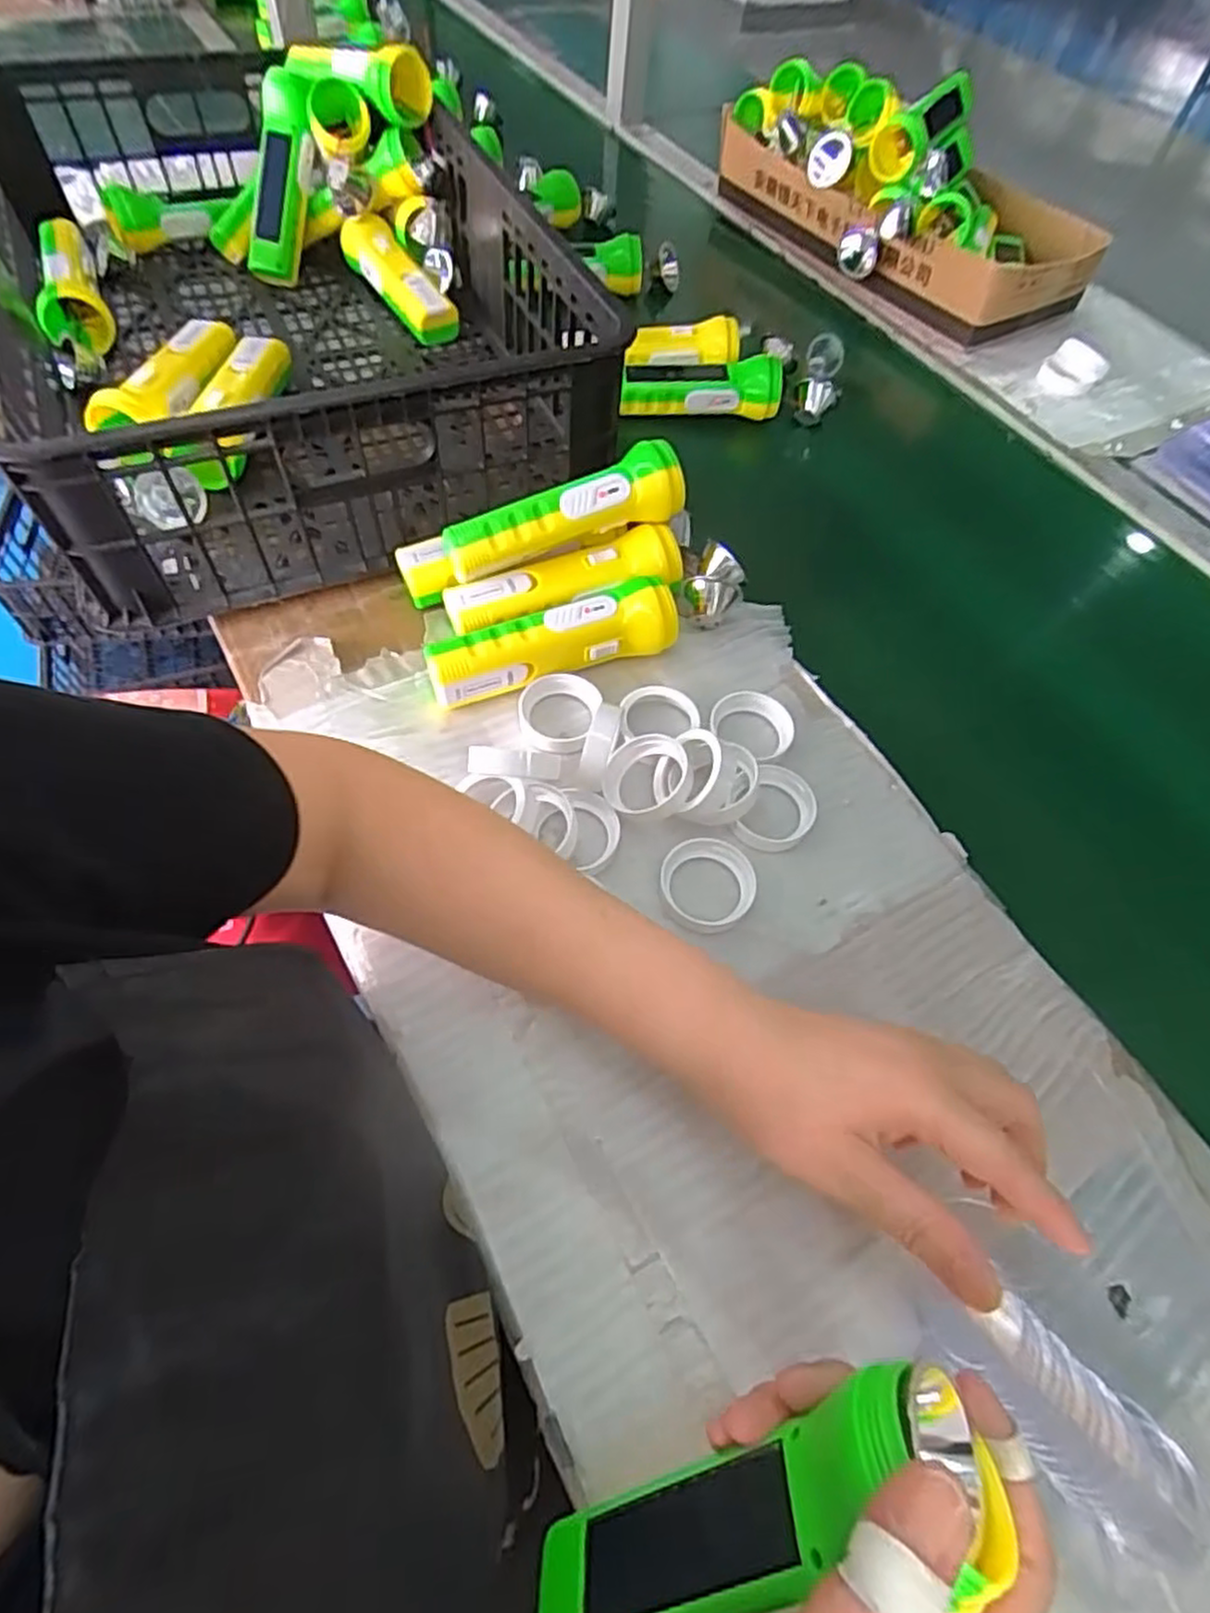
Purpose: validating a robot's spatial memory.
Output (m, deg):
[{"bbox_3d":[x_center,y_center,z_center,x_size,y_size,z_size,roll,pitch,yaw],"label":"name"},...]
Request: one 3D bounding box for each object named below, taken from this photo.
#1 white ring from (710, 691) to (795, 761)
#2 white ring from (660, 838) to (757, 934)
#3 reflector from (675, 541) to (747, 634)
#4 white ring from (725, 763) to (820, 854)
[{"bbox_3d":[0.101,-0.056,0.486,0.053,0.013,0.055,2,59,-4],"label":"white ring"},{"bbox_3d":[0.058,0.044,0.425,0.052,0.011,0.054,2,59,-4],"label":"white ring"},{"bbox_3d":[0.075,-0.156,0.533,0.045,0.036,0.056,18,61,9],"label":"reflector"},{"bbox_3d":[0.103,0.000,0.455,0.052,0.016,0.055,2,59,-4],"label":"white ring"}]

